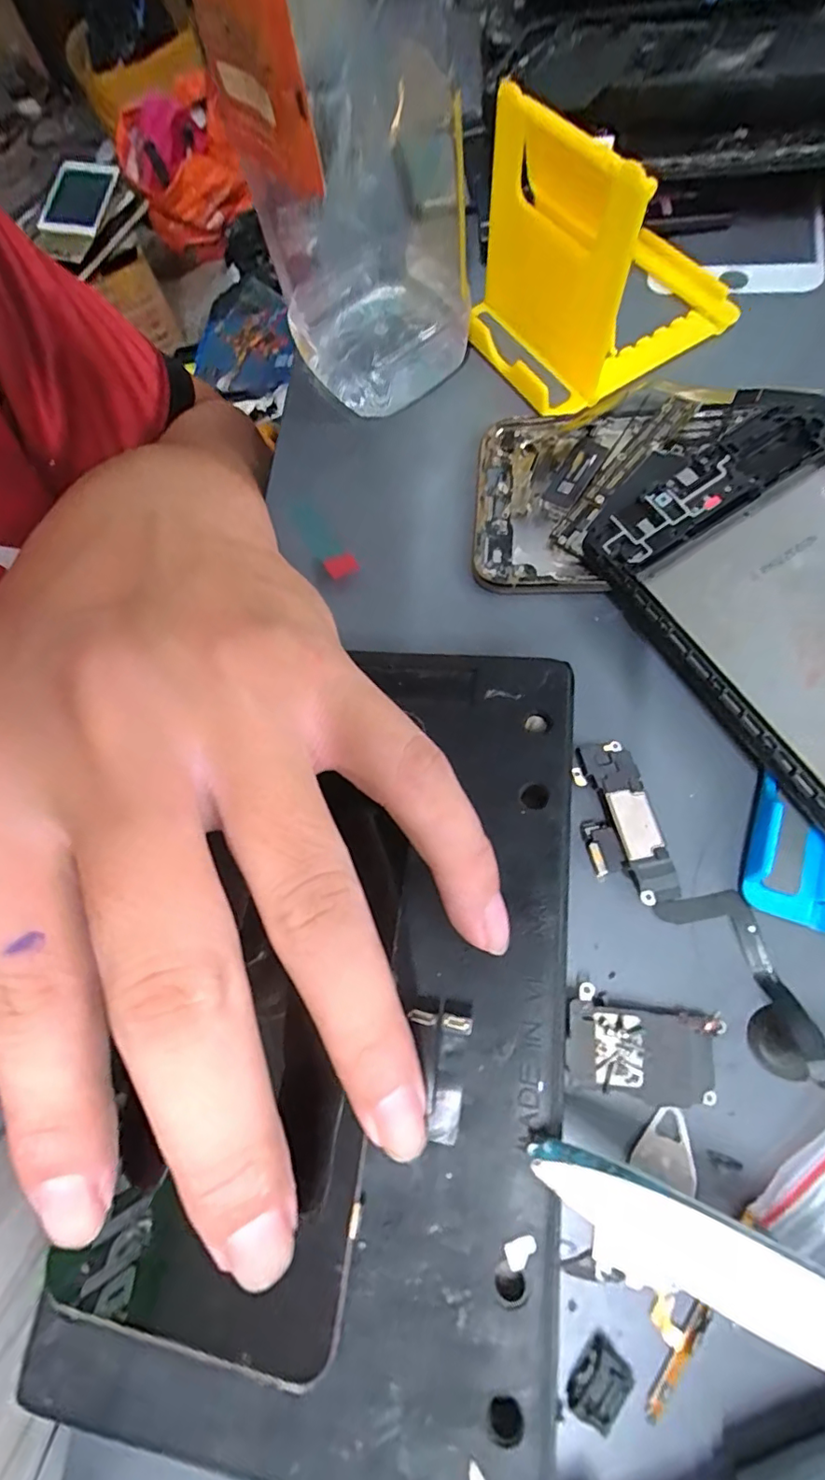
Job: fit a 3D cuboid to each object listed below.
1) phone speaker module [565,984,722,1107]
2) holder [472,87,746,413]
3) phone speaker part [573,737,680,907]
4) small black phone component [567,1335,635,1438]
[{"bbox_3d":[0.054,0.073,0.125,0.035,0.004,0.021,11,73,11],"label":"phone speaker module"},{"bbox_3d":[0.065,-0.175,0.181,0.081,0.061,0.083,-30,70,-3],"label":"holder"},{"bbox_3d":[0.055,0.022,0.142,0.019,0.006,0.043,-13,70,3],"label":"phone speaker part"},{"bbox_3d":[0.039,0.134,0.109,0.009,0.004,0.013,38,80,18],"label":"small black phone component"}]

